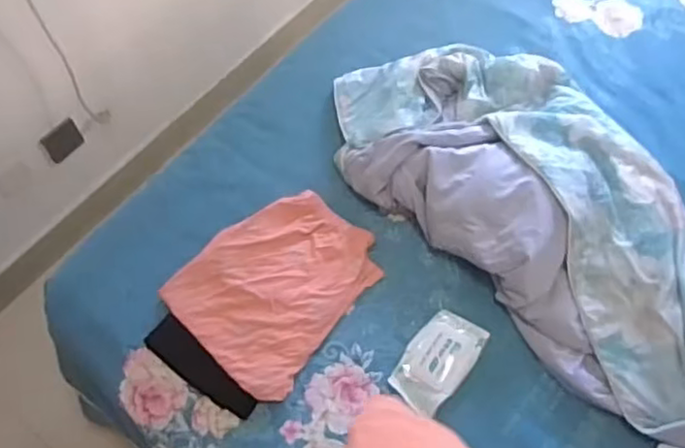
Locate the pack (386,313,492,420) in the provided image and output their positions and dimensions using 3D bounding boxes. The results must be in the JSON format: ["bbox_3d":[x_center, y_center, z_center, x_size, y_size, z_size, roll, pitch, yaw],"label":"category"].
[{"bbox_3d":[0.146,0.209,1.025,0.093,0.029,0.161,34,67,19],"label":"pack"}]

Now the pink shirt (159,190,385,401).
[{"bbox_3d":[-0.102,0.093,1.087,0.248,0.037,0.311,38,68,21],"label":"pink shirt"}]

